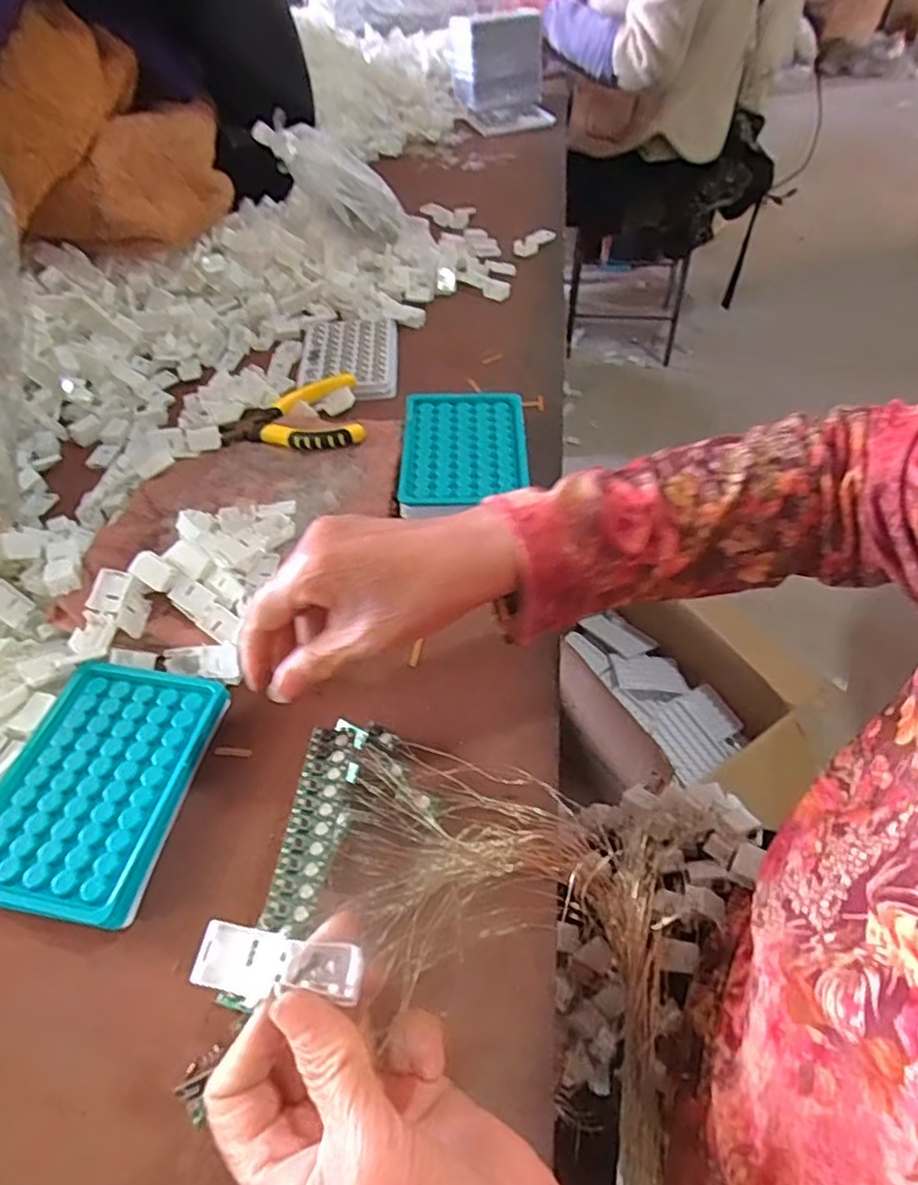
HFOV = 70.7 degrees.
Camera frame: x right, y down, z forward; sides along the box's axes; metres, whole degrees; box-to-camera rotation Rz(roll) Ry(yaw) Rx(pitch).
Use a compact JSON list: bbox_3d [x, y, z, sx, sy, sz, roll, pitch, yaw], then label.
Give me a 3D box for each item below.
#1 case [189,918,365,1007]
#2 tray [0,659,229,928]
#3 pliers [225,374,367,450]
[{"bbox_3d":[-0.061,0.126,0.218,0.057,0.004,0.021,2,50,7],"label":"case"},{"bbox_3d":[-0.196,0.099,0.348,0.099,0.010,0.131,8,52,9],"label":"tray"},{"bbox_3d":[-0.145,-0.154,0.556,0.116,0.015,0.096,-11,52,-6],"label":"pliers"}]

